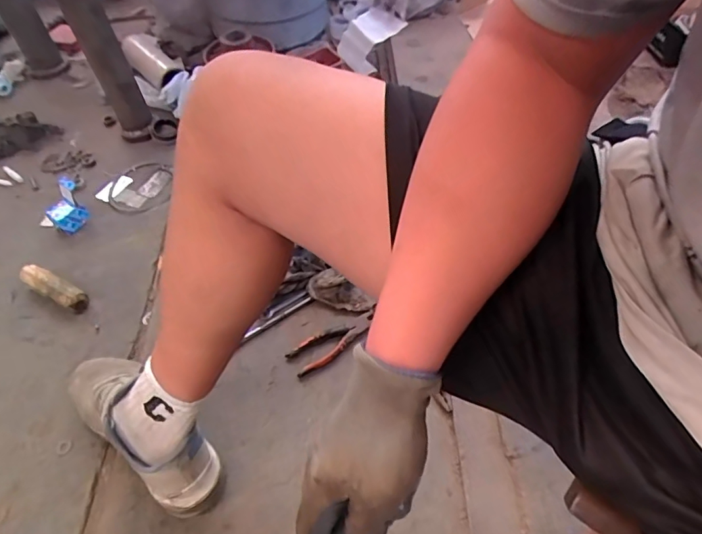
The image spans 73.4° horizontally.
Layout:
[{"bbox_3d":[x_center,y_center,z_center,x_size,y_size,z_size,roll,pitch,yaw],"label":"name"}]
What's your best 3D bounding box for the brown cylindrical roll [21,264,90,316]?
[{"bbox_3d":[-0.588,0.042,0.932,0.163,0.041,0.044,23,57,18],"label":"brown cylindrical roll"}]

